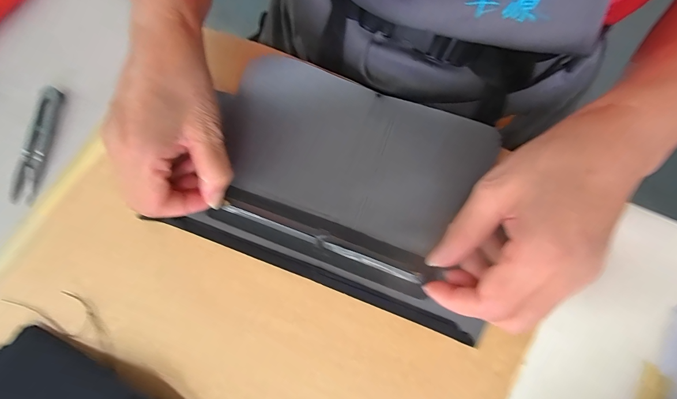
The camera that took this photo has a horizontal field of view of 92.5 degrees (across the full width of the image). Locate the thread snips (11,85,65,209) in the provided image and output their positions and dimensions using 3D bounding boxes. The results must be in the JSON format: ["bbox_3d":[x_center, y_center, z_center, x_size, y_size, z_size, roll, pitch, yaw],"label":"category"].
[{"bbox_3d":[-0.257,-0.048,0.275,0.021,0.013,0.101,2,71,3],"label":"thread snips"}]

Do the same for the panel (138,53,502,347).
[{"bbox_3d":[0.005,-0.017,0.252,0.217,0.018,0.162,19,77,9],"label":"panel"}]

